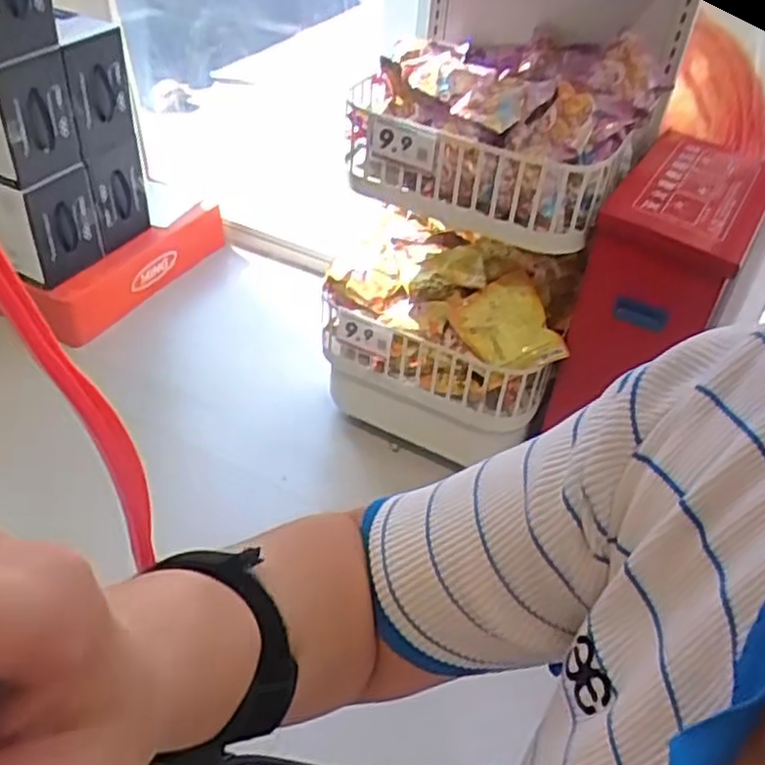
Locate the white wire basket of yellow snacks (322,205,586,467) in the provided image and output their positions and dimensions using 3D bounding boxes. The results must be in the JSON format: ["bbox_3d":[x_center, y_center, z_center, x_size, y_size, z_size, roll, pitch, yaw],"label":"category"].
[{"bbox_3d":[0.118,-0.092,1.351,0.404,0.295,0.283,20,45,17],"label":"white wire basket of yellow snacks"}]

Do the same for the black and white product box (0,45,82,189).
[{"bbox_3d":[-0.707,-0.503,1.373,0.261,0.209,0.161,21,45,18],"label":"black and white product box"}]

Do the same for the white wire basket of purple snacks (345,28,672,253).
[{"bbox_3d":[0.188,-0.400,1.174,0.391,0.184,0.378,26,46,22],"label":"white wire basket of purple snacks"}]

